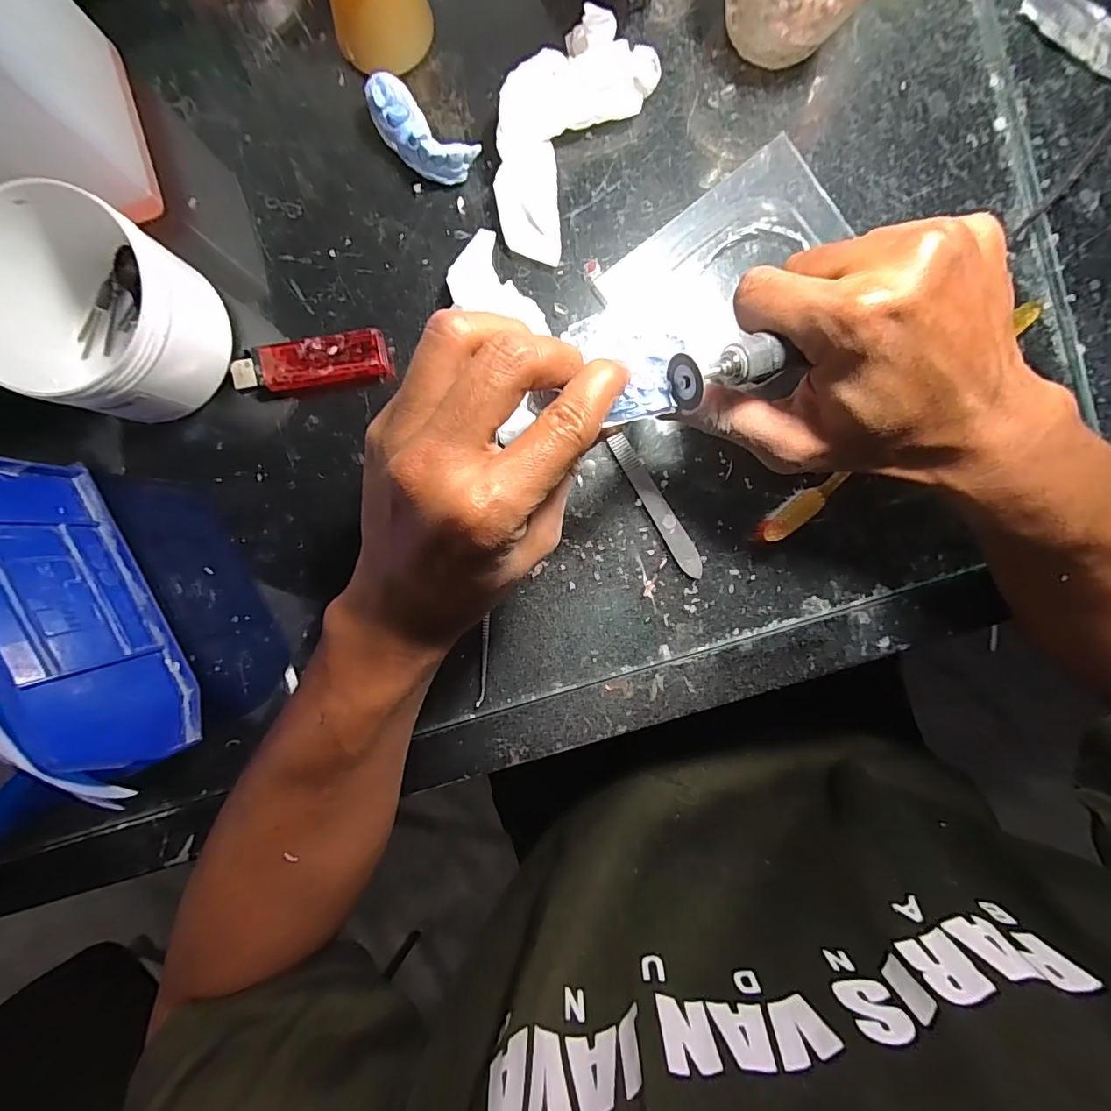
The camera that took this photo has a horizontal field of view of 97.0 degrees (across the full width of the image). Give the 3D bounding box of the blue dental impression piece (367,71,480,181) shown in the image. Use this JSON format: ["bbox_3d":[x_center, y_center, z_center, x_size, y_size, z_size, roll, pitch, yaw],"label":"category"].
[{"bbox_3d":[-0.071,-0.220,0.259,0.059,0.023,0.026,41,93,-2],"label":"blue dental impression piece"}]

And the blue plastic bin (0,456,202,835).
[{"bbox_3d":[-0.273,0.045,0.239,0.095,0.091,0.162,-25,93,2],"label":"blue plastic bin"}]

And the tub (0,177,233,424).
[{"bbox_3d":[-0.220,-0.117,0.244,0.085,0.063,0.086,0,93,0],"label":"tub"}]

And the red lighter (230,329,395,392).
[{"bbox_3d":[-0.131,-0.105,0.269,0.083,0.013,0.025,-7,93,1],"label":"red lighter"}]

